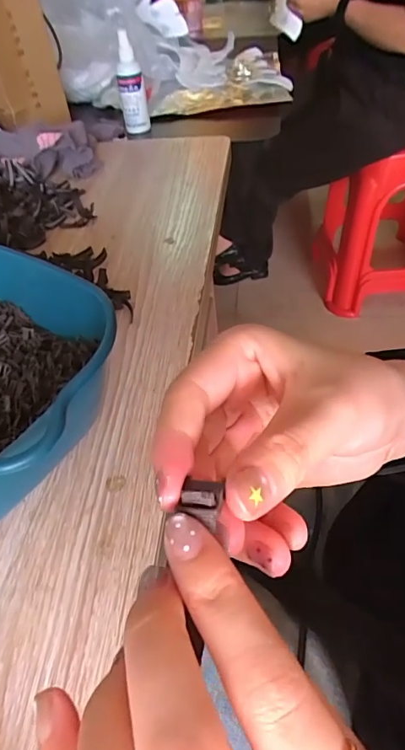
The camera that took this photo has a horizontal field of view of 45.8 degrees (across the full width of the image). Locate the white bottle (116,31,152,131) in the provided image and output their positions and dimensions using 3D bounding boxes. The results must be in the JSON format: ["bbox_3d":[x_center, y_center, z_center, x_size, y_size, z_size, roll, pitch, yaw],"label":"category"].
[{"bbox_3d":[-0.107,-0.437,0.721,0.040,0.122,0.039,-9,48,-3],"label":"white bottle"}]

